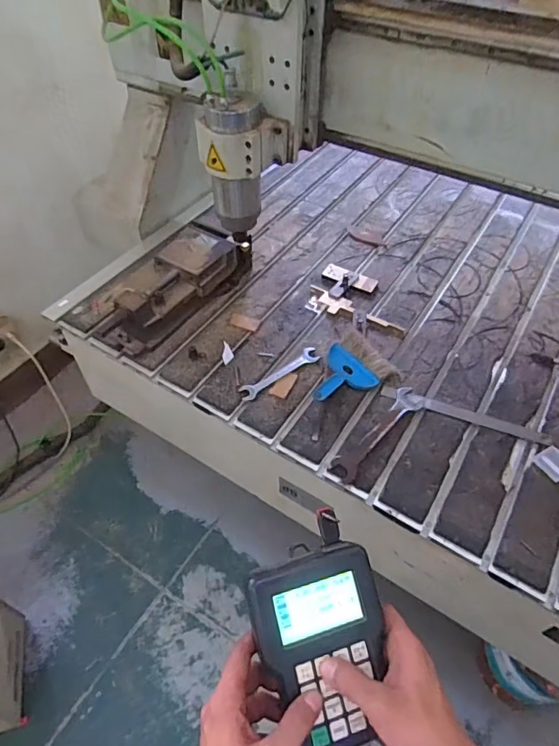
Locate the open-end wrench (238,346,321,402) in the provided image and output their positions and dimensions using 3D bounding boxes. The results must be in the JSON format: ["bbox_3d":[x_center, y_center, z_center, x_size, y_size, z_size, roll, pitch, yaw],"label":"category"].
[{"bbox_3d":[0.002,0.000,1.014,0.192,0.011,0.039,-30,55,-23],"label":"open-end wrench"}]

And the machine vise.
[{"bbox_3d":[-0.225,-0.196,1.105,0.147,0.112,0.403,28,55,22],"label":"machine vise"}]

